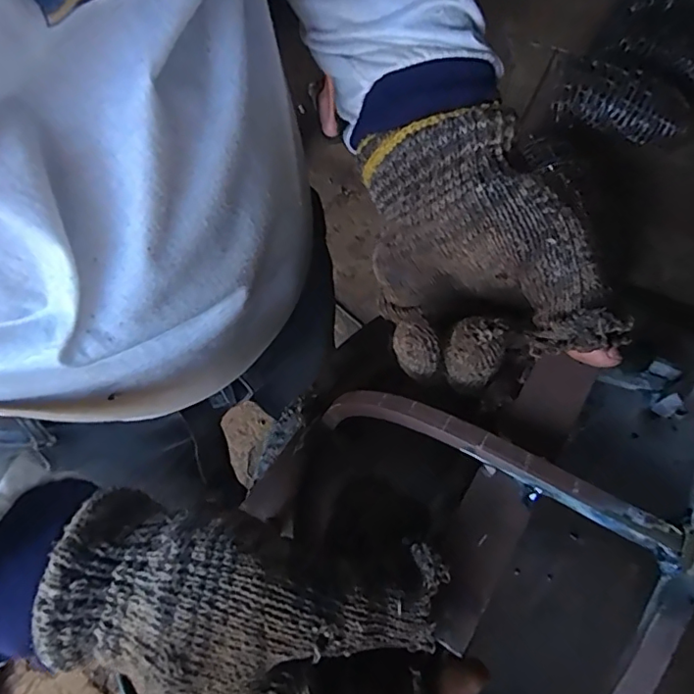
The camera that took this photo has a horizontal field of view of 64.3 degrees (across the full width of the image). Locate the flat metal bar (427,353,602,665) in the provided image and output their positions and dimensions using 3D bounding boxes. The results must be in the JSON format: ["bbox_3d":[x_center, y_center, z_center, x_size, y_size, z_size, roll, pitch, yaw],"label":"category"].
[{"bbox_3d":[0.067,0.056,0.228,0.026,0.004,0.125,23,67,26],"label":"flat metal bar"}]

